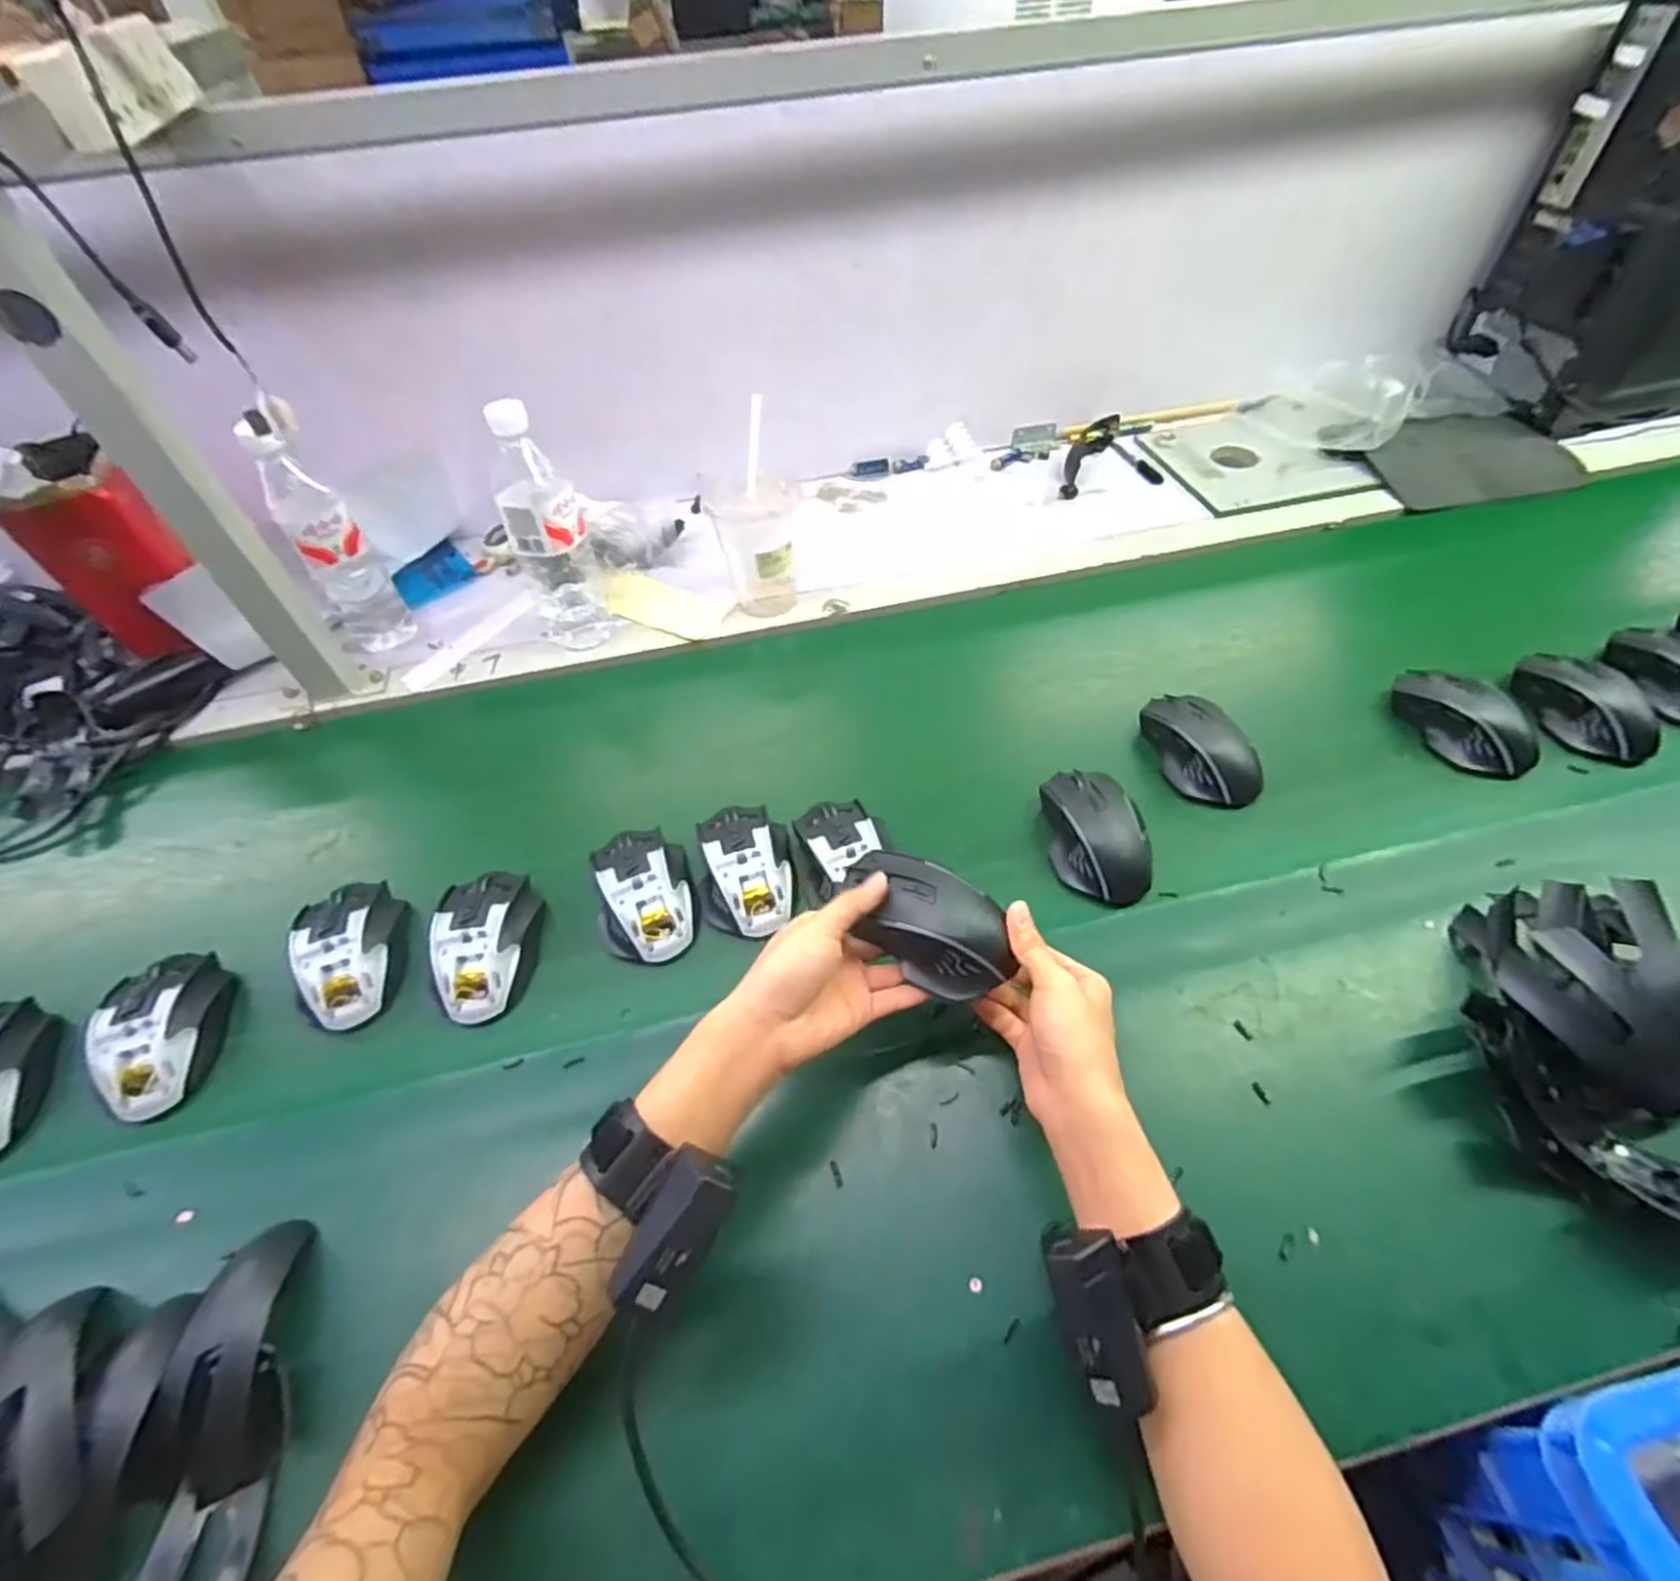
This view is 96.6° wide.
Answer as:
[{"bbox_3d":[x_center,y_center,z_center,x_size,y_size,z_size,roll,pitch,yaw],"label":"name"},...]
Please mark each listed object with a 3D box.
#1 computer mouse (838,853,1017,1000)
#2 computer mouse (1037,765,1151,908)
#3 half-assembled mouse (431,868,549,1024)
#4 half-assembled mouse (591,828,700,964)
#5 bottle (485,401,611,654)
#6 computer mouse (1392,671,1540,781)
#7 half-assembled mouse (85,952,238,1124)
[{"bbox_3d":[0.053,0.080,0.458,0.109,0.033,0.064,23,56,20],"label":"computer mouse"},{"bbox_3d":[0.200,0.029,0.578,0.071,0.037,0.113,-4,51,-1],"label":"computer mouse"},{"bbox_3d":[-0.259,0.109,0.550,0.066,0.035,0.115,-6,51,-2],"label":"half-assembled mouse"},{"bbox_3d":[-0.150,0.075,0.570,0.073,0.035,0.110,-12,51,-7],"label":"half-assembled mouse"},{"bbox_3d":[-0.277,-0.242,0.712,0.072,0.225,0.070,-24,54,-16],"label":"bottle"},{"bbox_3d":[0.526,-0.061,0.635,0.056,0.042,0.116,-14,52,-9],"label":"computer mouse"},{"bbox_3d":[-0.473,0.166,0.523,0.071,0.035,0.113,-19,53,-13],"label":"half-assembled mouse"}]

